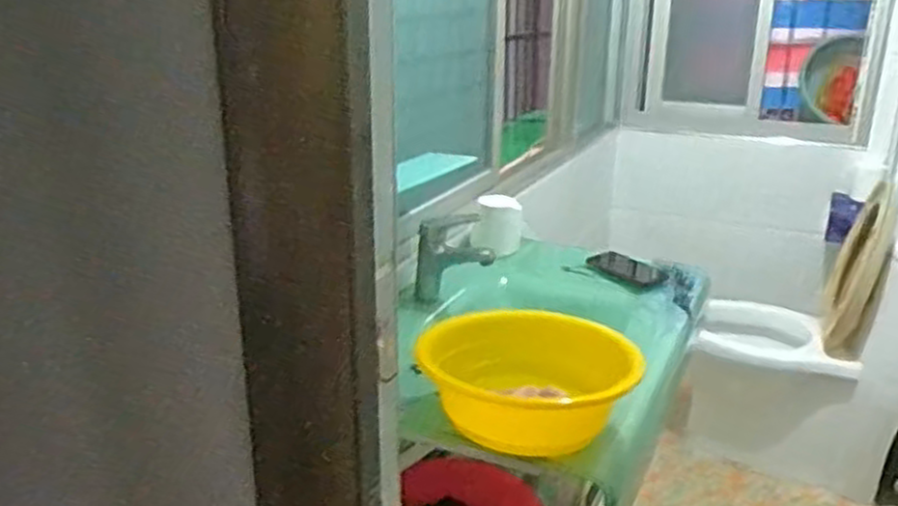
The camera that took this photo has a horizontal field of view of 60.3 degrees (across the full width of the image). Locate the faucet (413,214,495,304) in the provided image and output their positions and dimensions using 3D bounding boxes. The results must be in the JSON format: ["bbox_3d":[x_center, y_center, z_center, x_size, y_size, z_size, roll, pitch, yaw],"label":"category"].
[{"bbox_3d":[0.009,0.015,1.363,0.138,0.139,0.064,2,19,5],"label":"faucet"}]

